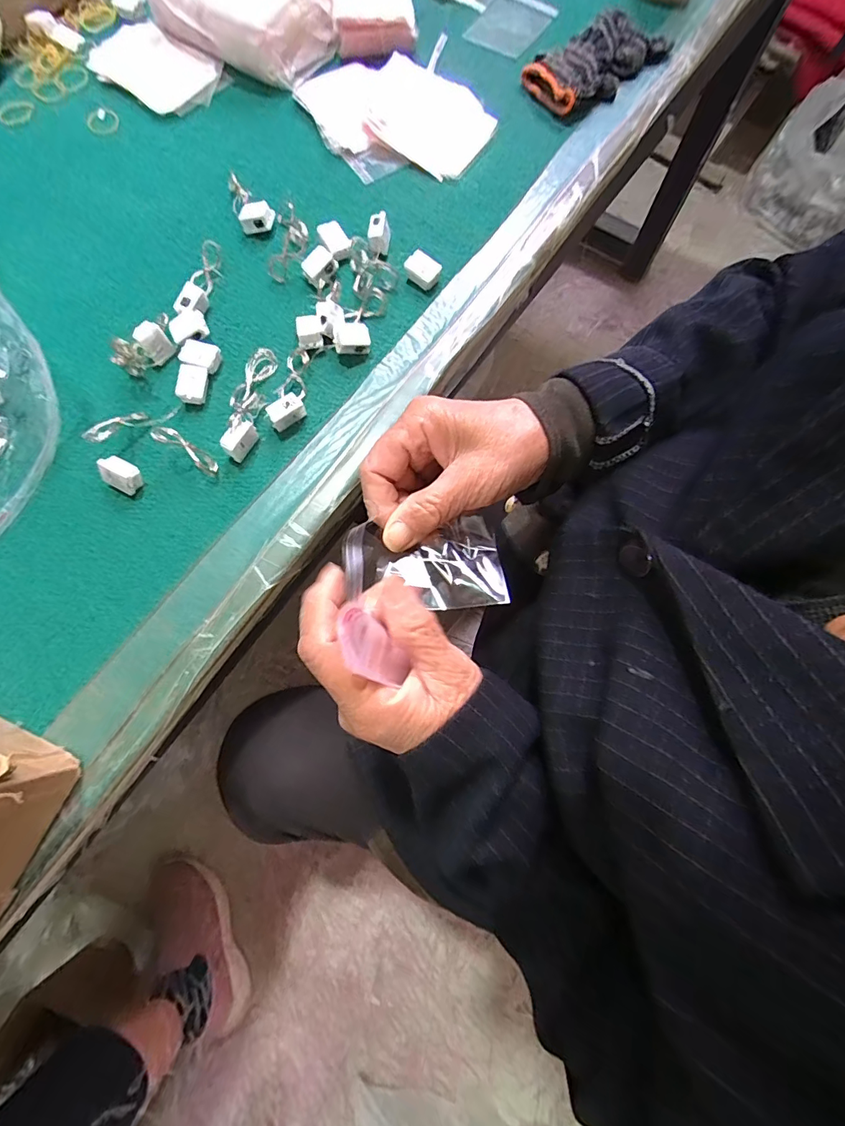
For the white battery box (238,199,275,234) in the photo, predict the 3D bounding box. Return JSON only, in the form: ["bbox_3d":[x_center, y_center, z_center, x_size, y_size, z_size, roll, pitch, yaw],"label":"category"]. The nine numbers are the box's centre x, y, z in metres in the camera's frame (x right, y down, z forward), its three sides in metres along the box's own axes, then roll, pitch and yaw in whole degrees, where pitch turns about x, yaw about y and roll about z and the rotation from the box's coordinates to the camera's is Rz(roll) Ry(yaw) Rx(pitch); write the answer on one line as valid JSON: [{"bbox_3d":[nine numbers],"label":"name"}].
[{"bbox_3d":[-0.146,-0.305,0.401,0.031,0.018,0.019,-18,75,-4],"label":"white battery box"}]

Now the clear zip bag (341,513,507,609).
[{"bbox_3d":[0.002,0.001,0.242,0.082,0.020,0.051,-7,74,-1],"label":"clear zip bag"}]

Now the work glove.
[{"bbox_3d":[0.168,-0.493,0.431,0.139,0.037,0.077,-39,78,-10],"label":"work glove"}]

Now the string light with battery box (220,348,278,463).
[{"bbox_3d":[-0.137,-0.128,0.349,0.028,0.026,0.096,5,74,2],"label":"string light with battery box"}]

